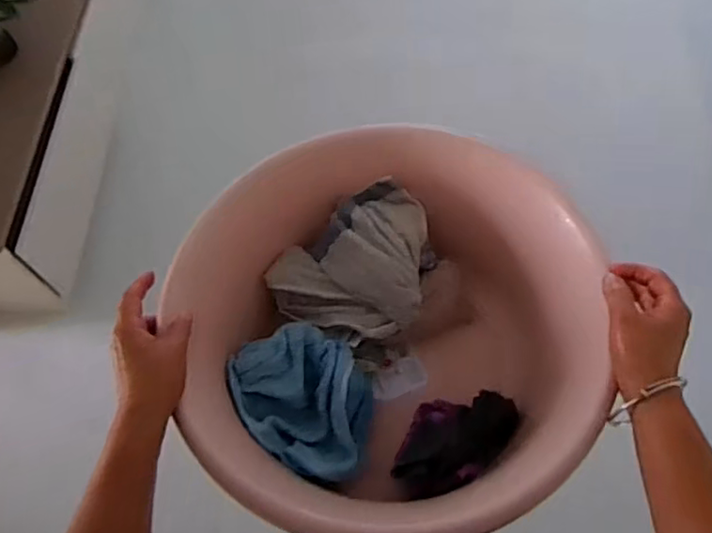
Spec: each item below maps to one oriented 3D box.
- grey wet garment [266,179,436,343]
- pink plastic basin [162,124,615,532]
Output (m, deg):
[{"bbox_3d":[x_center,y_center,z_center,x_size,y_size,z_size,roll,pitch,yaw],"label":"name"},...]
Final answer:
[{"bbox_3d":[0.007,0.007,0.718,0.185,0.088,0.147,-30,68,-12],"label":"grey wet garment"},{"bbox_3d":[0.023,0.067,0.662,0.402,0.199,0.384,5,65,4],"label":"pink plastic basin"}]

